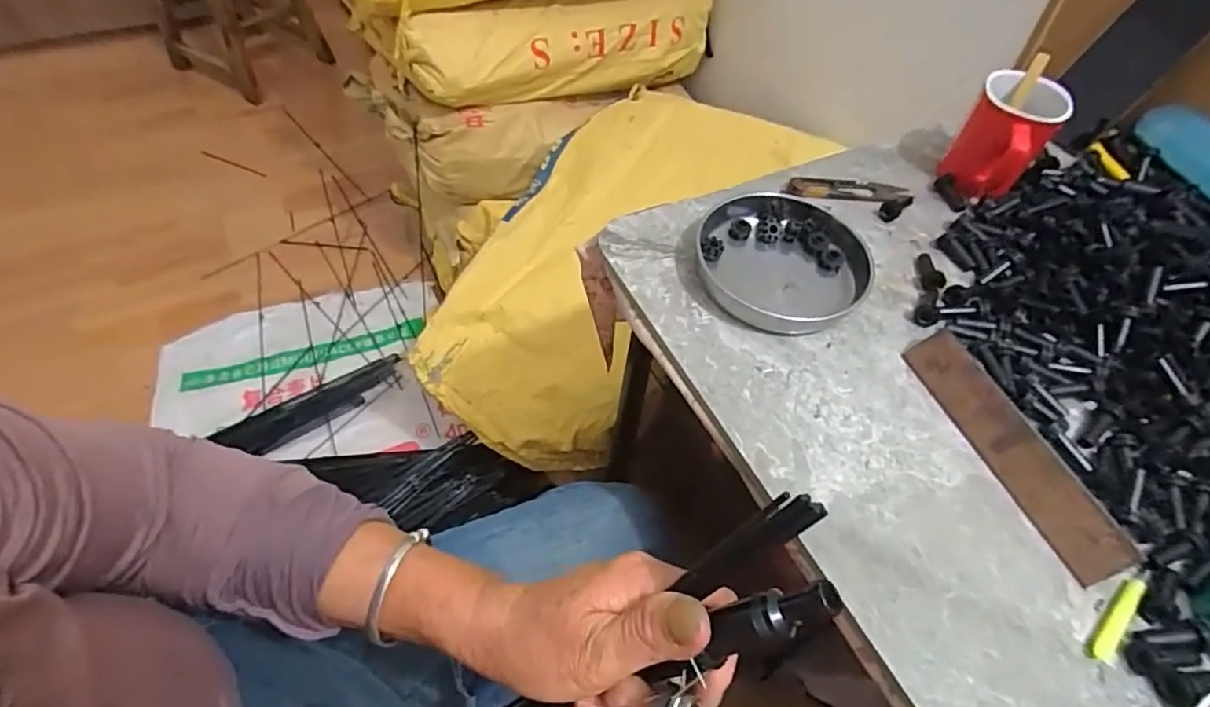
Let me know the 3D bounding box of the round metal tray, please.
[{"bbox_3d":[0.149,-0.083,0.494,0.135,0.026,0.151,17,55,7],"label":"round metal tray"}]

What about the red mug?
[{"bbox_3d":[0.368,-0.201,0.555,0.075,0.083,0.116,35,59,19],"label":"red mug"}]

